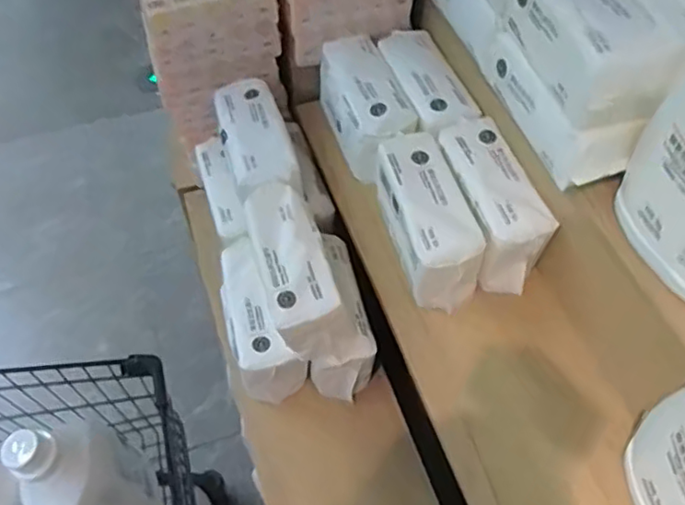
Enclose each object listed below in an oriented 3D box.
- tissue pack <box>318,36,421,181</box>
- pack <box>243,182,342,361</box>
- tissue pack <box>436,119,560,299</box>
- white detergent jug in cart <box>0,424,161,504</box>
[{"bbox_3d":[0.032,-0.197,0.825,0.094,0.067,0.213,-15,57,-10],"label":"tissue pack"},{"bbox_3d":[-0.062,0.012,0.722,0.080,0.085,0.197,-16,57,-11],"label":"pack"},{"bbox_3d":[0.179,-0.064,0.750,0.083,0.095,0.200,-12,57,-8],"label":"tissue pack"},{"bbox_3d":[-0.338,0.319,0.831,0.114,0.262,0.150,-36,63,-22],"label":"white detergent jug in cart"}]

